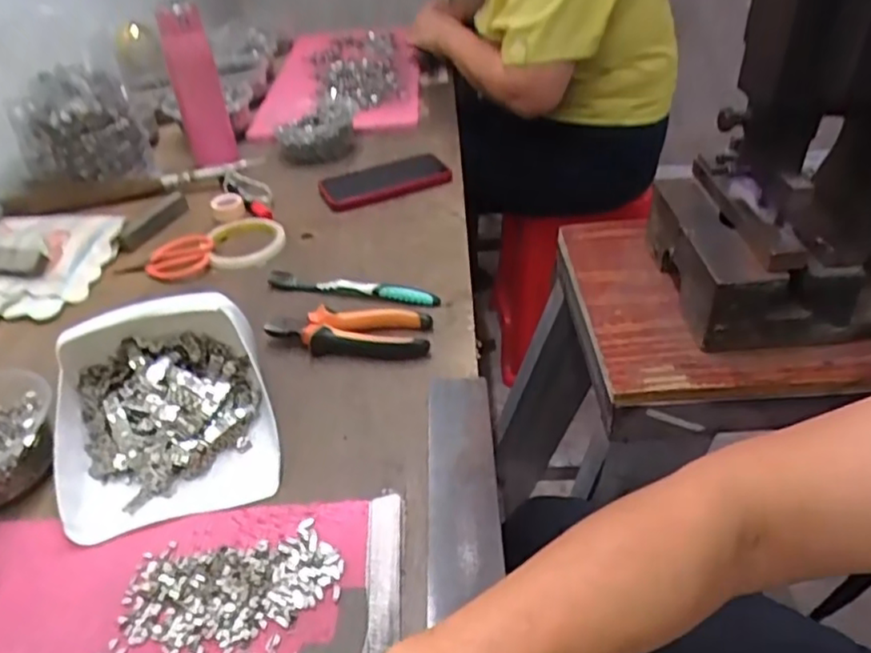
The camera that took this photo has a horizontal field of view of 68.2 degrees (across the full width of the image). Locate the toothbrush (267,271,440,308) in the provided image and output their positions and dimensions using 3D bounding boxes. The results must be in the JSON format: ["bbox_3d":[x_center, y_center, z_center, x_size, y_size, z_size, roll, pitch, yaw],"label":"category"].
[{"bbox_3d":[-0.086,-0.038,0.663,0.184,0.021,0.015,6,40,14],"label":"toothbrush"}]

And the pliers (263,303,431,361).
[{"bbox_3d":[-0.080,0.003,0.599,0.147,0.028,0.053,-2,39,4],"label":"pliers"}]

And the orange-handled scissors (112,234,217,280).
[{"bbox_3d":[-0.303,-0.074,0.725,0.106,0.024,0.051,-18,41,-16],"label":"orange-handled scissors"}]

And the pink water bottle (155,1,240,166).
[{"bbox_3d":[-0.320,-0.321,0.874,0.061,0.198,0.053,-22,42,-19],"label":"pink water bottle"}]

